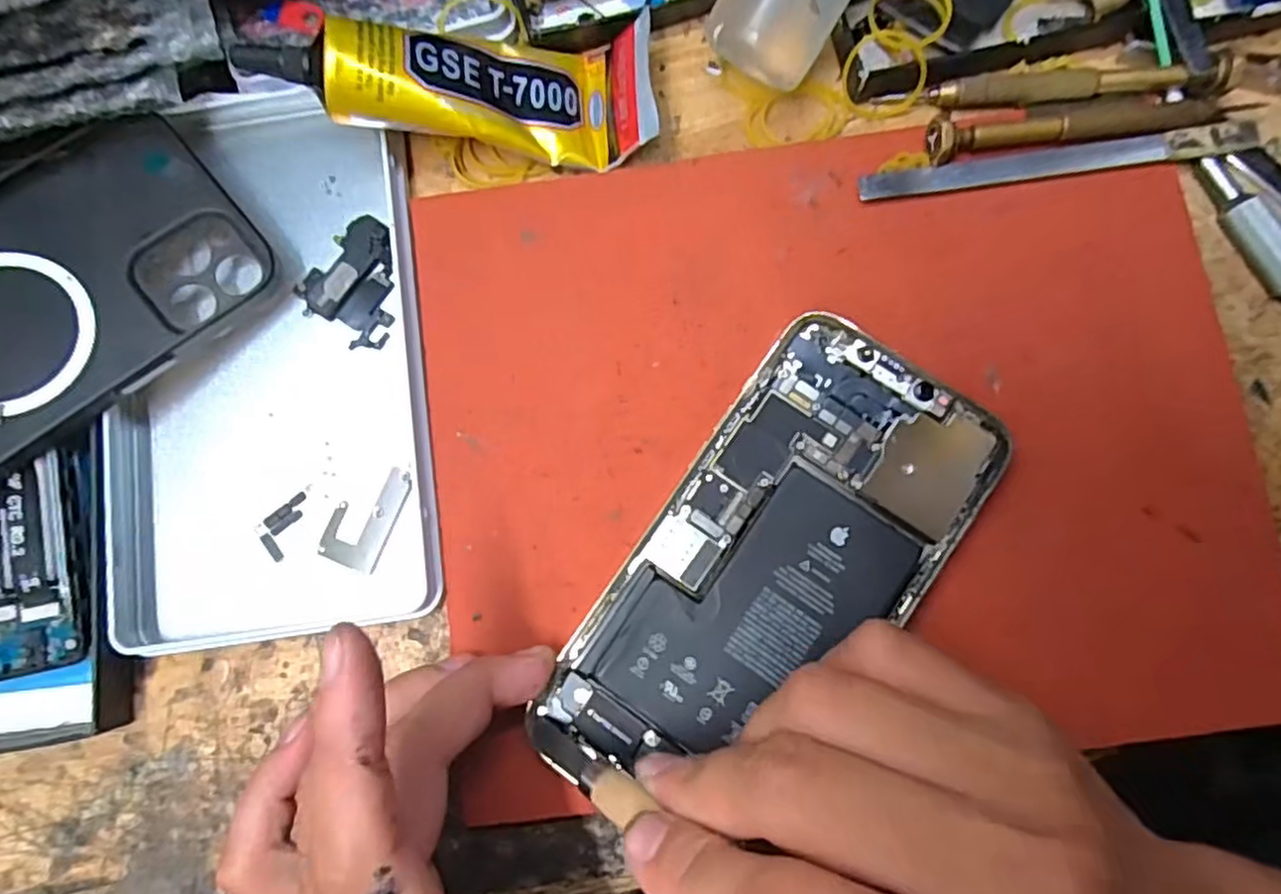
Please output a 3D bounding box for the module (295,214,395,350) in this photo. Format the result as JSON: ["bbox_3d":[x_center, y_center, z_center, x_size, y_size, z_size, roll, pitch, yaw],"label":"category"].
[{"bbox_3d":[-0.094,-0.056,0.236,0.034,0.004,0.038,35,84,7],"label":"module"}]

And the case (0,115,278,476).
[{"bbox_3d":[-0.200,-0.036,0.219,0.163,0.017,0.076,-40,95,-16],"label":"case"}]

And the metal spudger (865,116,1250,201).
[{"bbox_3d":[0.137,-0.094,0.229,0.129,0.004,0.013,-9,84,2],"label":"metal spudger"}]

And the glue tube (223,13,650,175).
[{"bbox_3d":[-0.056,-0.116,0.219,0.119,0.024,0.042,-3,81,-19],"label":"glue tube"}]

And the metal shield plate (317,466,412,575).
[{"bbox_3d":[-0.090,0.022,0.228,0.021,0.004,0.034,20,83,5],"label":"metal shield plate"}]

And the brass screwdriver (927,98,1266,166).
[{"bbox_3d":[0.148,-0.106,0.226,0.107,0.012,0.014,-6,81,1],"label":"brass screwdriver"}]

